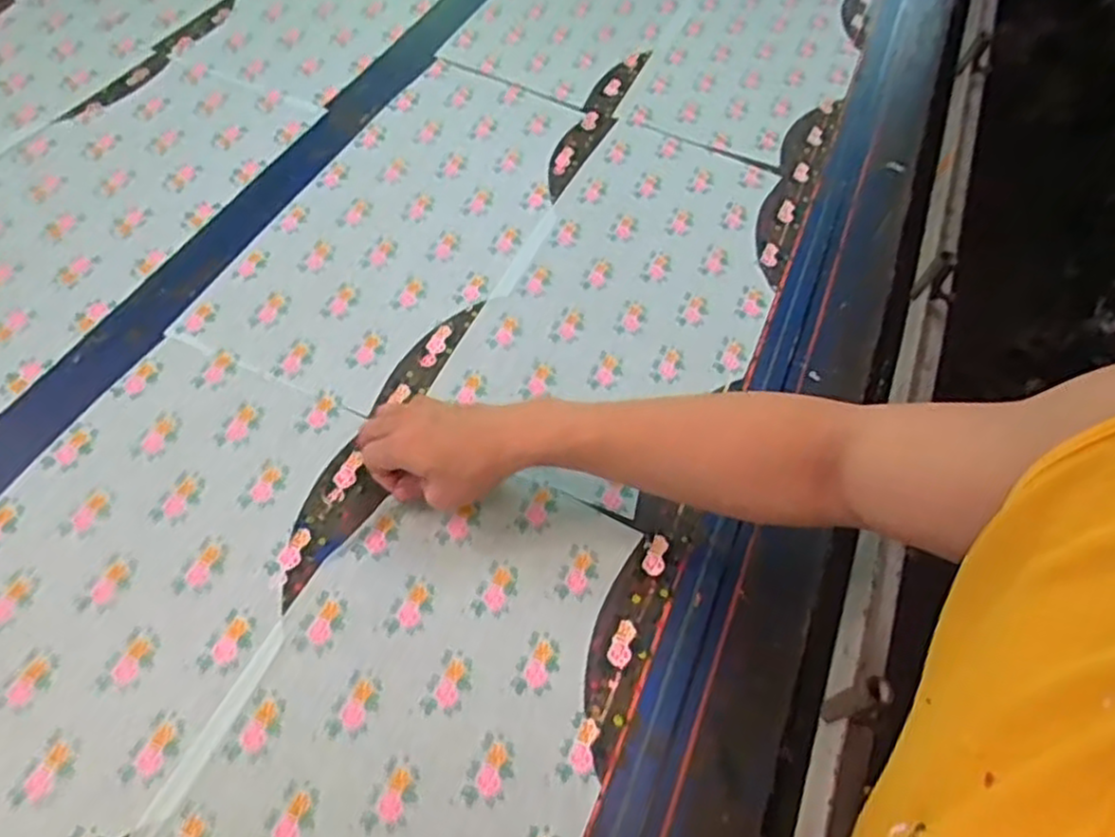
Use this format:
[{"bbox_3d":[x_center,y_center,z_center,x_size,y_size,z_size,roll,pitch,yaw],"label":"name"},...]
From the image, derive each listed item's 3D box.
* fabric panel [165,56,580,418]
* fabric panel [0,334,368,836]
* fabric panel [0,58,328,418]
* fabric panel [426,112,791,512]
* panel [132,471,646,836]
[{"bbox_3d":[-0.137,-0.216,0.784,0.242,0.010,0.482,21,57,9],"label":"fabric panel"},{"bbox_3d":[-0.331,0.152,0.514,0.243,0.009,0.480,24,57,9],"label":"fabric panel"},{"bbox_3d":[-0.465,-0.213,0.743,0.224,0.010,0.473,22,56,8],"label":"fabric panel"},{"bbox_3d":[0.084,-0.132,0.749,0.237,0.011,0.473,24,56,9],"label":"fabric panel"},{"bbox_3d":[-0.107,0.238,0.486,0.235,0.008,0.472,24,57,9],"label":"panel"}]

